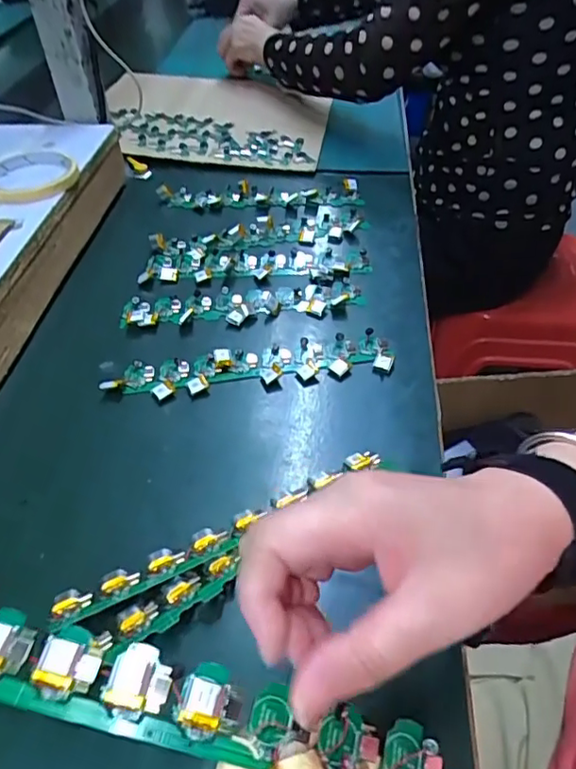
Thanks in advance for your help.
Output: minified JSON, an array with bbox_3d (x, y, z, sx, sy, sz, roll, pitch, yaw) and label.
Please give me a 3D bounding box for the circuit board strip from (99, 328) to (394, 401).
[{"bbox_3d":[-0.029,-0.016,0.463,0.227,0.012,0.046,-7,46,-10],"label":"circuit board strip"}]

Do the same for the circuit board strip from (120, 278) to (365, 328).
[{"bbox_3d":[-0.040,-0.074,0.522,0.217,0.016,0.046,-6,46,-8],"label":"circuit board strip"}]

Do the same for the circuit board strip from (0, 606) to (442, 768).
[{"bbox_3d":[-0.044,0.123,0.215,0.215,0.023,0.039,18,46,-1],"label":"circuit board strip"}]

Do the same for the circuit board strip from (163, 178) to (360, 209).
[{"bbox_3d":[-0.031,-0.215,0.657,0.224,0.025,0.046,-2,46,0],"label":"circuit board strip"}]

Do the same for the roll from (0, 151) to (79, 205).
[{"bbox_3d":[-0.246,-0.201,0.547,0.083,0.014,0.101,-10,47,-7],"label":"roll"}]

